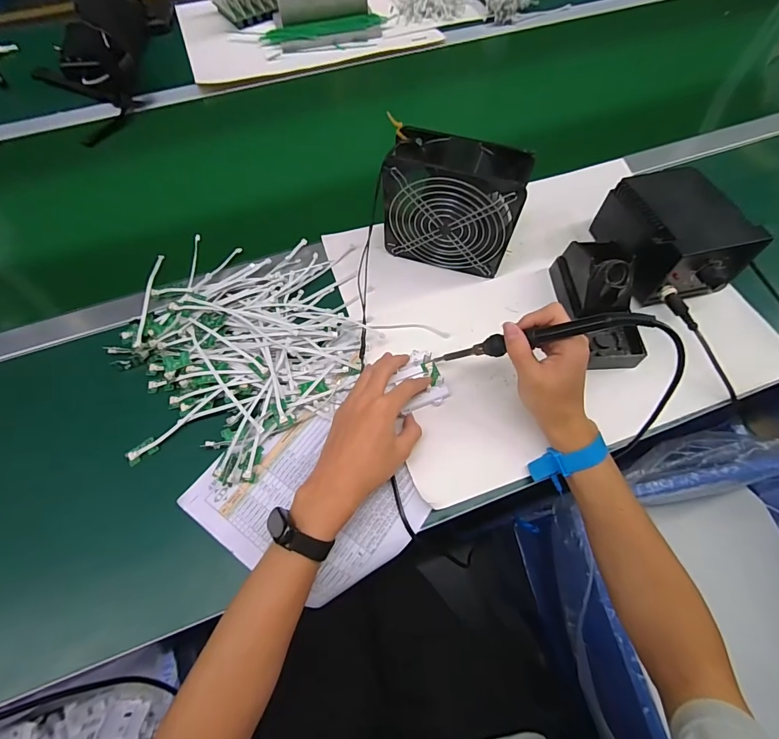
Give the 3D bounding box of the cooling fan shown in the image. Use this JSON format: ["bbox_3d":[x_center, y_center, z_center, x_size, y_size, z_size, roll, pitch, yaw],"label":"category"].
[{"bbox_3d":[0.073,-0.194,0.471,0.155,0.142,0.064,15,67,6],"label":"cooling fan"}]

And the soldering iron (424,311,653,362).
[{"bbox_3d":[0.124,-0.027,0.366,0.014,0.207,0.016,32,61,-34],"label":"soldering iron"}]

